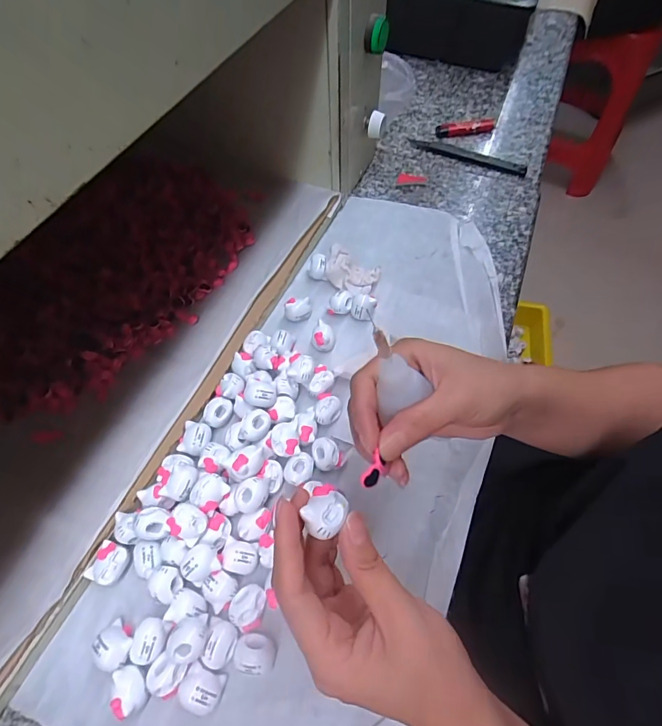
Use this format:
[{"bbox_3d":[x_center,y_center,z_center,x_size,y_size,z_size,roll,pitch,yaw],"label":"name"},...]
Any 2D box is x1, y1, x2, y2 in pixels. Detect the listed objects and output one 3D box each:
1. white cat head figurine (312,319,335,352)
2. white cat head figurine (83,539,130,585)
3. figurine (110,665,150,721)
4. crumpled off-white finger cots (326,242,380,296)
[{"bbox_3d":[-0.007,-0.023,0.380,0.020,0.025,0.024,-10,62,-5],"label":"white cat head figurine"},{"bbox_3d":[-0.152,0.140,0.286,0.022,0.018,0.025,17,65,12],"label":"white cat head figurine"},{"bbox_3d":[-0.122,0.199,0.250,0.018,0.018,0.025,-29,65,-11],"label":"figurine"},{"bbox_3d":[0.018,-0.088,0.404,0.052,0.025,0.038,27,65,14],"label":"crumpled off-white finger cots"}]

